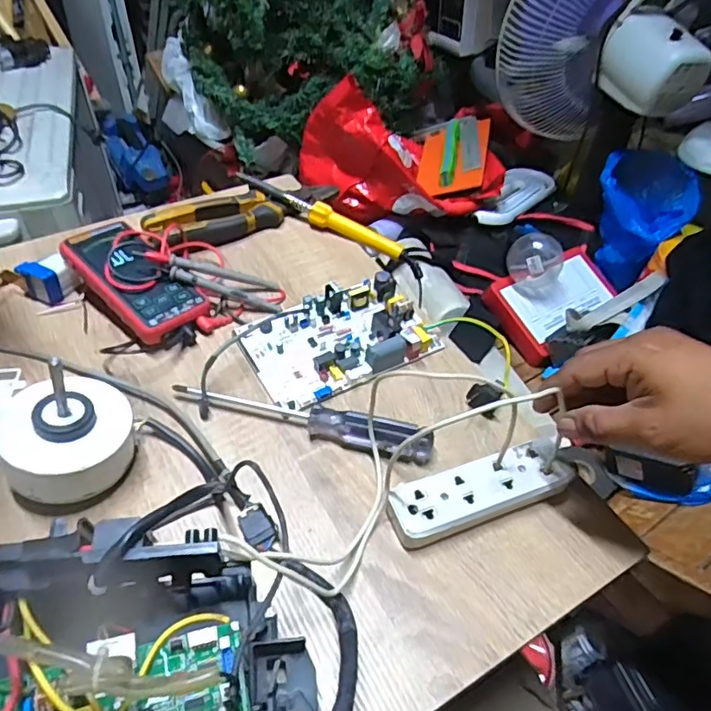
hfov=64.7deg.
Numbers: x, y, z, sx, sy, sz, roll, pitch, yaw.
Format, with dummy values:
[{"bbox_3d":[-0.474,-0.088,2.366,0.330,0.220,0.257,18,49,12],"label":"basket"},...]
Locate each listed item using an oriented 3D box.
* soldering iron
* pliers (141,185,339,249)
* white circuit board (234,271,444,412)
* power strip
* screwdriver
[{"bbox_3d":[-0.030,-0.158,0.665,0.240,0.047,0.017,22,50,15],"label":"soldering iron"},{"bbox_3d":[-0.123,-0.167,0.657,0.227,0.030,0.075,-21,53,-22],"label":"pliers"},{"bbox_3d":[-0.015,-0.020,0.536,0.169,0.030,0.112,-18,52,-19],"label":"white circuit board"},{"bbox_3d":[0.095,0.103,0.428,0.143,0.030,0.044,-17,51,-14],"label":"power strip"},{"bbox_3d":[-0.045,0.052,0.469,0.221,0.024,0.028,13,48,7],"label":"screwdriver"}]

